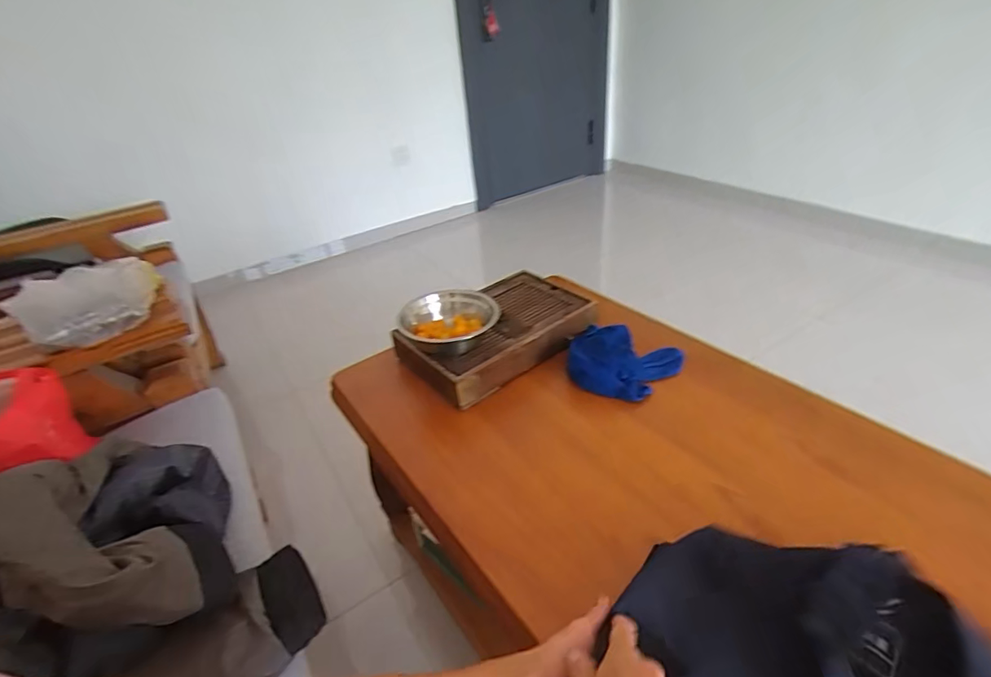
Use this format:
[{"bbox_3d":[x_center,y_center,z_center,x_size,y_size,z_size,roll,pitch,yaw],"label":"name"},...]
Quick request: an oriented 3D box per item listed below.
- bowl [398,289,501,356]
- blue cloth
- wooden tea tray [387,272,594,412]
[{"bbox_3d":[-0.080,-0.025,0.870,0.164,0.055,0.171,-4,34,3],"label":"bowl"},{"bbox_3d":[0.207,0.028,0.846,0.179,0.061,0.163,-31,41,-31],"label":"blue cloth"},{"bbox_3d":[0.004,-0.014,0.927,0.332,0.073,0.210,-26,39,-26],"label":"wooden tea tray"}]

